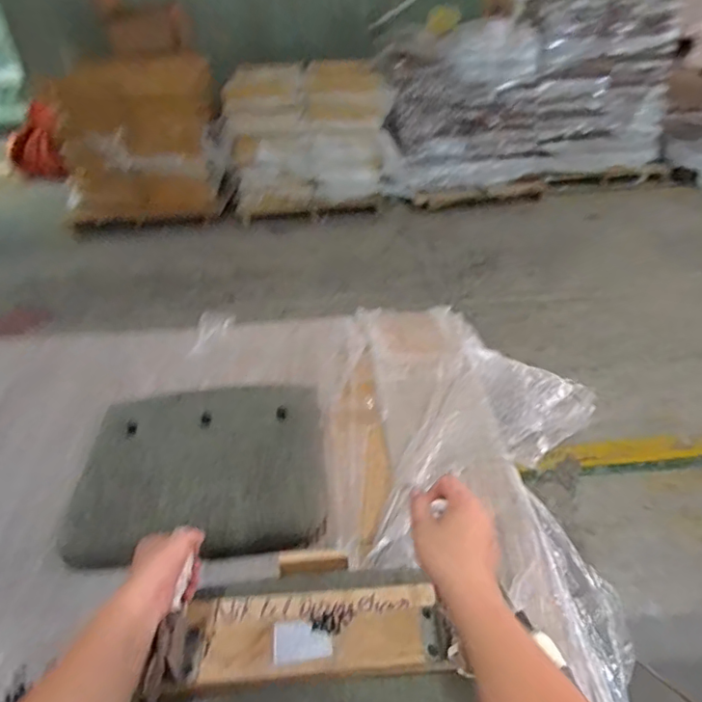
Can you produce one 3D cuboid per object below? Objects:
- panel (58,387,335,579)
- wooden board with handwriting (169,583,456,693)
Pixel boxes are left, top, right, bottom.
[{"bbox_3d":[-0.289,0.204,1.027,0.475,0.069,0.393,-4,35,-1],"label":"panel"},{"bbox_3d":[-0.049,0.355,0.687,0.306,0.012,0.112,-5,37,1],"label":"wooden board with handwriting"}]

